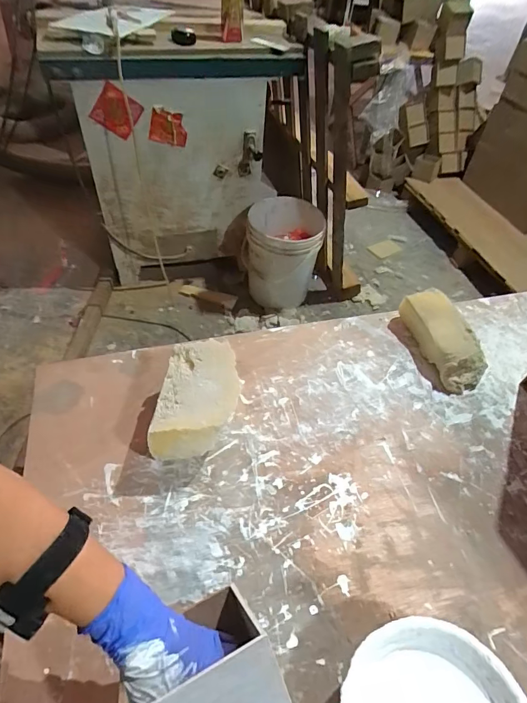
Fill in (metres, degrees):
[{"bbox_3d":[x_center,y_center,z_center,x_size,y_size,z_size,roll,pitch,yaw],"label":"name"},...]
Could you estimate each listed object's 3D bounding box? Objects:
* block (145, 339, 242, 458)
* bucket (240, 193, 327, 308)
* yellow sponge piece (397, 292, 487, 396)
[{"bbox_3d":[-0.084,0.069,0.551,0.097,0.086,0.158,7,48,0],"label":"block"},{"bbox_3d":[0.069,-0.385,1.662,0.305,0.356,0.293,8,51,1],"label":"bucket"},{"bbox_3d":[0.300,-0.021,0.678,0.081,0.053,0.181,-14,66,-18],"label":"yellow sponge piece"}]

